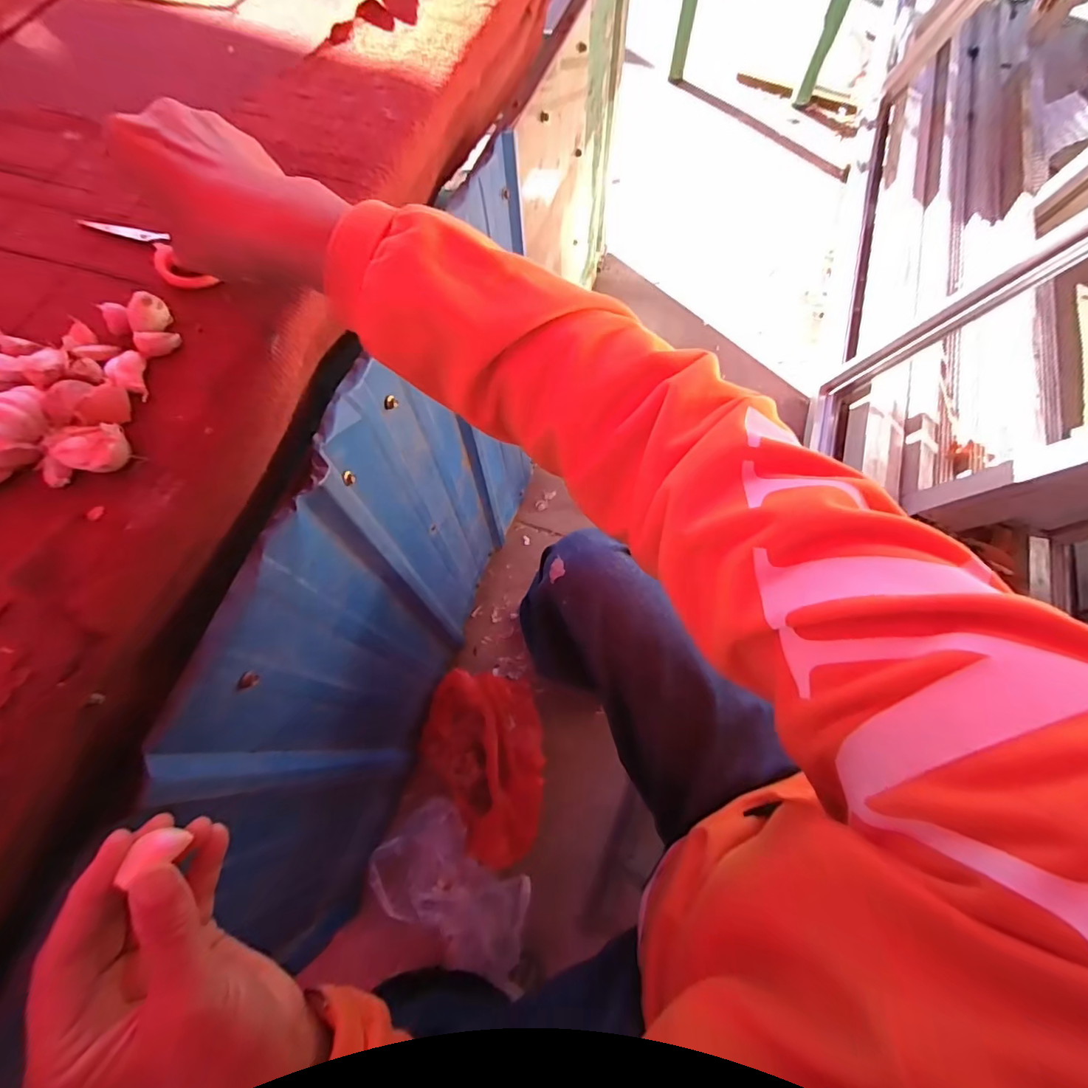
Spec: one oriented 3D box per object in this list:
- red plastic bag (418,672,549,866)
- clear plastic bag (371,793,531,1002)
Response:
[{"bbox_3d":[-0.108,0.377,0.838,0.214,0.132,0.291,-2,66,4],"label":"red plastic bag"},{"bbox_3d":[-0.140,0.525,0.736,0.241,0.117,0.162,34,73,18],"label":"clear plastic bag"}]

